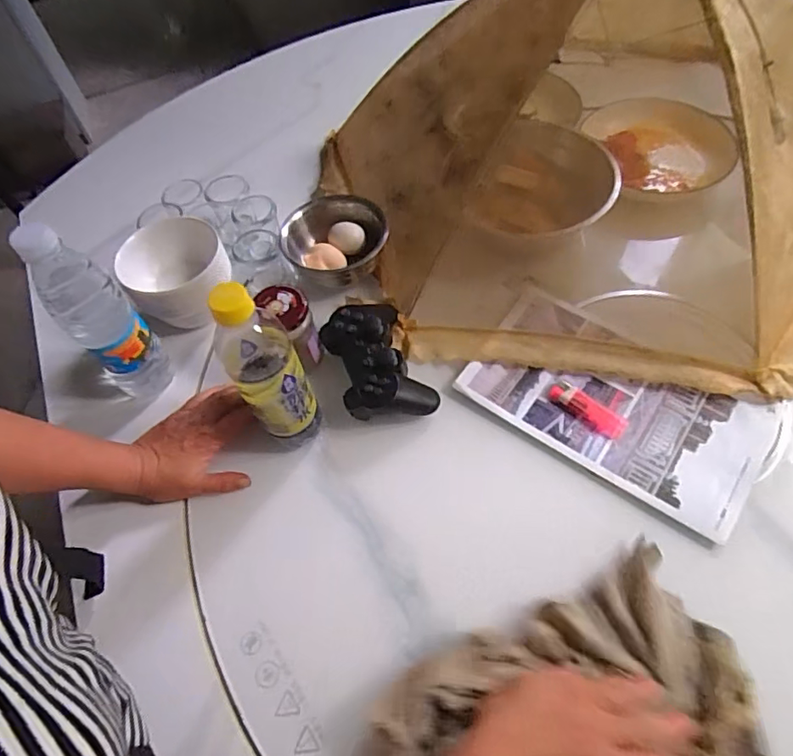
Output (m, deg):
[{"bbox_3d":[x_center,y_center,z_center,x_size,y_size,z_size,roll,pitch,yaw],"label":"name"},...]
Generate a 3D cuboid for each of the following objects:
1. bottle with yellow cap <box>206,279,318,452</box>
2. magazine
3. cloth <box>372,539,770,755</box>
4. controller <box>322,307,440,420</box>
[{"bbox_3d":[-0.115,-0.004,0.480,0.059,0.207,0.058,-28,54,-12],"label":"bottle with yellow cap"},{"bbox_3d":[0.222,0.019,0.556,0.284,0.012,0.165,32,65,24],"label":"magazine"},{"bbox_3d":[0.136,0.257,0.389,0.263,0.041,0.175,-23,58,-12],"label":"cloth"},{"bbox_3d":[-0.023,-0.019,0.581,0.094,0.052,0.145,-21,58,-8],"label":"controller"}]

